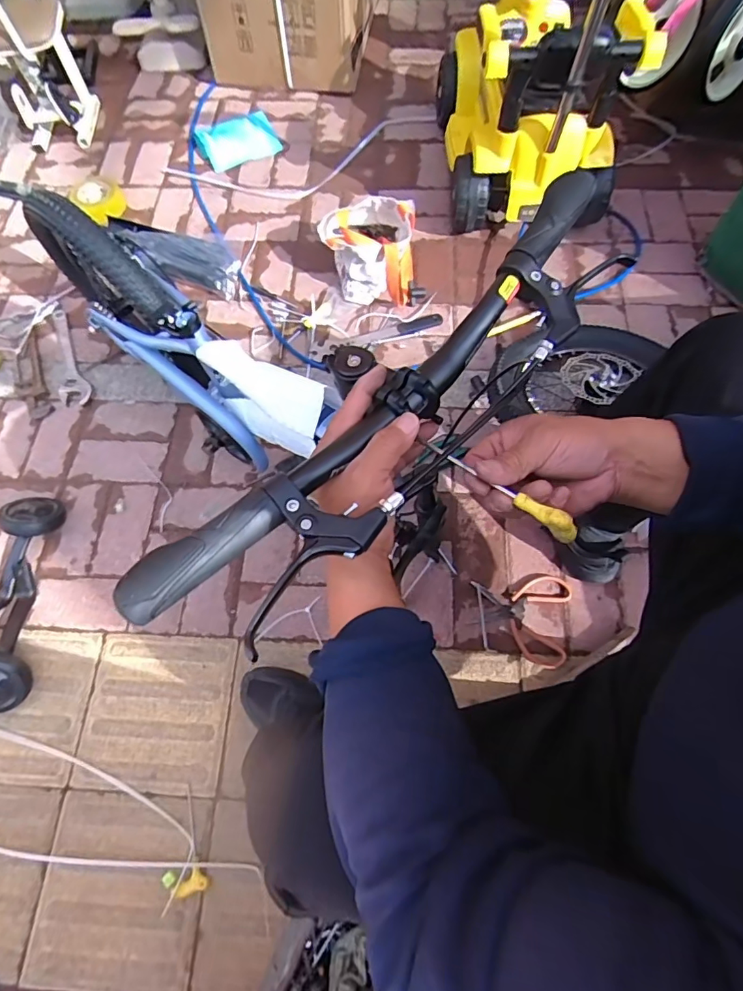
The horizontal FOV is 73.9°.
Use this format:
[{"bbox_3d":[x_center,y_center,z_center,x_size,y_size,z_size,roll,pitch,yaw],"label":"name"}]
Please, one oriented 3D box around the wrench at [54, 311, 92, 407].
[{"bbox_3d":[-0.707,-0.322,1.141,0.063,0.009,0.275,-25,69,-7],"label":"wrench"}]

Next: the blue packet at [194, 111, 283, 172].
[{"bbox_3d":[-0.373,-0.988,1.372,0.209,0.023,0.166,-26,69,-8],"label":"blue packet"}]

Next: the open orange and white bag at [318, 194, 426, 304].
[{"bbox_3d":[0.005,-0.541,1.112,0.208,0.154,0.187,-15,68,-3],"label":"open orange and white bag"}]

